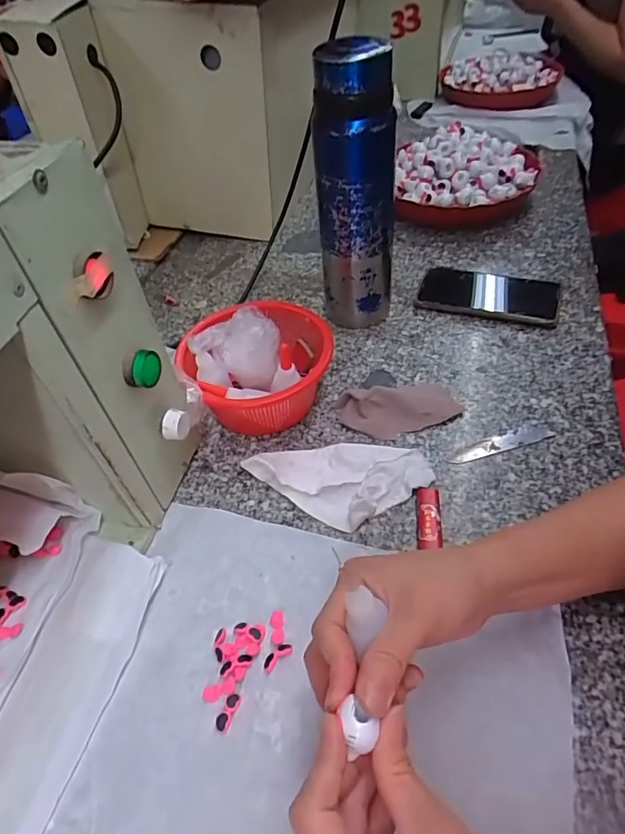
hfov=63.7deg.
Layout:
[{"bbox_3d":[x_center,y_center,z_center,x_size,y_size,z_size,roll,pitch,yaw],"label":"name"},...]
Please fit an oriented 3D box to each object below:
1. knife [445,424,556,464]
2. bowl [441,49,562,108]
[{"bbox_3d":[0.176,0.024,0.473,0.102,0.004,0.020,-15,48,-8],"label":"knife"},{"bbox_3d":[0.377,-0.684,1.011,0.227,0.045,0.239,-3,48,3],"label":"bowl"}]

